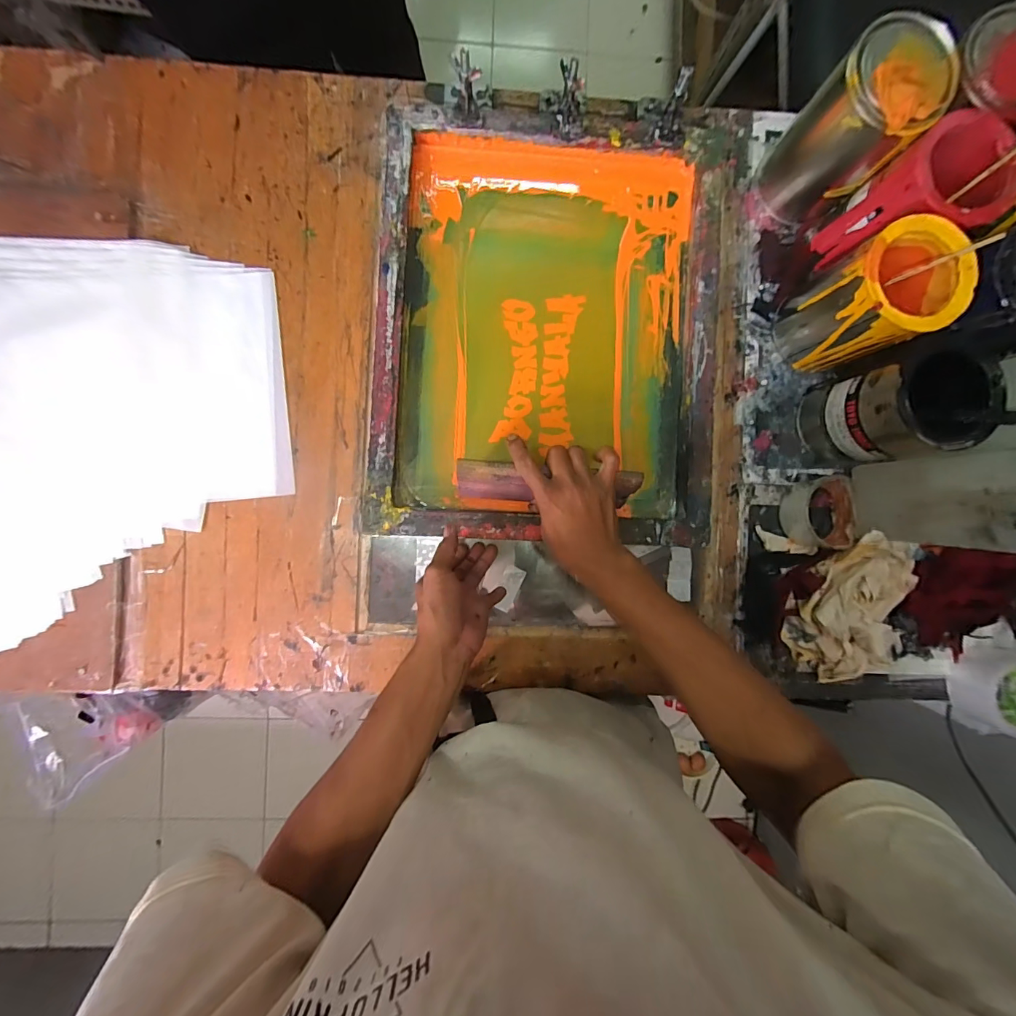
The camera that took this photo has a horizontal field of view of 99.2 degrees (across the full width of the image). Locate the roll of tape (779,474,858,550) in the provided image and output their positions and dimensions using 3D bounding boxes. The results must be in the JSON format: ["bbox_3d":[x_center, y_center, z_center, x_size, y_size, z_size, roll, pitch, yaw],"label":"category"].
[{"bbox_3d":[0.390,0.008,0.542,0.071,0.042,0.089,-14,91,-2],"label":"roll of tape"}]

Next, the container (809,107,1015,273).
[{"bbox_3d":[0.453,-0.338,0.495,0.109,0.142,0.101,-6,91,-3],"label":"container"}]

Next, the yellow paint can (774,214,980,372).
[{"bbox_3d":[0.403,-0.231,0.494,0.106,0.149,0.103,0,90,-3],"label":"yellow paint can"}]

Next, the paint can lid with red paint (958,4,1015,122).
[{"bbox_3d":[0.501,-0.441,0.426,0.103,0.017,0.111,0,90,-3],"label":"paint can lid with red paint"}]

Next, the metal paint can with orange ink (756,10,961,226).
[{"bbox_3d":[0.382,-0.421,0.486,0.106,0.159,0.105,0,90,-3],"label":"metal paint can with orange ink"}]

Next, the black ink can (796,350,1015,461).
[{"bbox_3d":[0.436,-0.108,0.493,0.107,0.148,0.100,-15,91,-2],"label":"black ink can"}]

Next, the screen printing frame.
[{"bbox_3d":[0.059,-0.213,0.517,0.416,0.046,0.496,4,90,-3],"label":"screen printing frame"}]

